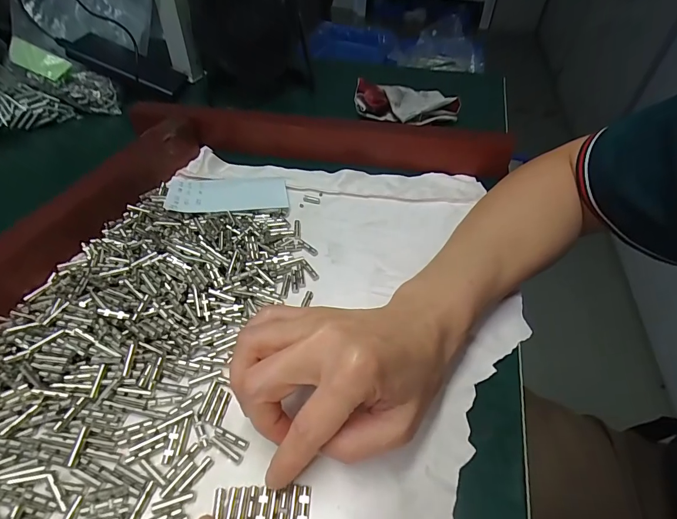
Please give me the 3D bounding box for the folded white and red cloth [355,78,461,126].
[{"bbox_3d":[0.081,-0.196,0.467,0.118,0.035,0.094,3,47,0],"label":"folded white and red cloth"}]

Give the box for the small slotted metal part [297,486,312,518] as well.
[{"bbox_3d":[-0.017,0.122,0.185,0.006,0.004,0.020,4,47,1],"label":"small slotted metal part"}]

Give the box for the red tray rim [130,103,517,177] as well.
[{"bbox_3d":[-0.021,-0.127,0.390,0.386,0.042,0.030,7,47,4],"label":"red tray rim"}]

